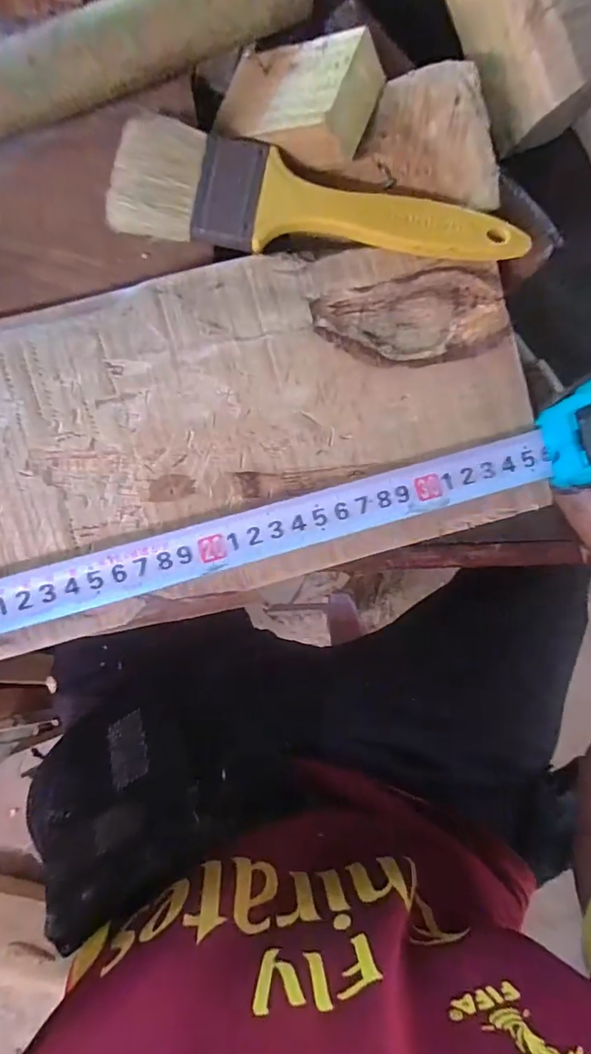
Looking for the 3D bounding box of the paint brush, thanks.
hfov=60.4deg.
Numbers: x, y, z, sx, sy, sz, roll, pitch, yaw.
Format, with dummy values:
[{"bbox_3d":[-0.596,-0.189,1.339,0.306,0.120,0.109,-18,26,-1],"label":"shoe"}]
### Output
[{"bbox_3d":[0.009,-0.137,0.216,0.175,0.013,0.048,10,90,-5],"label":"paint brush"}]

